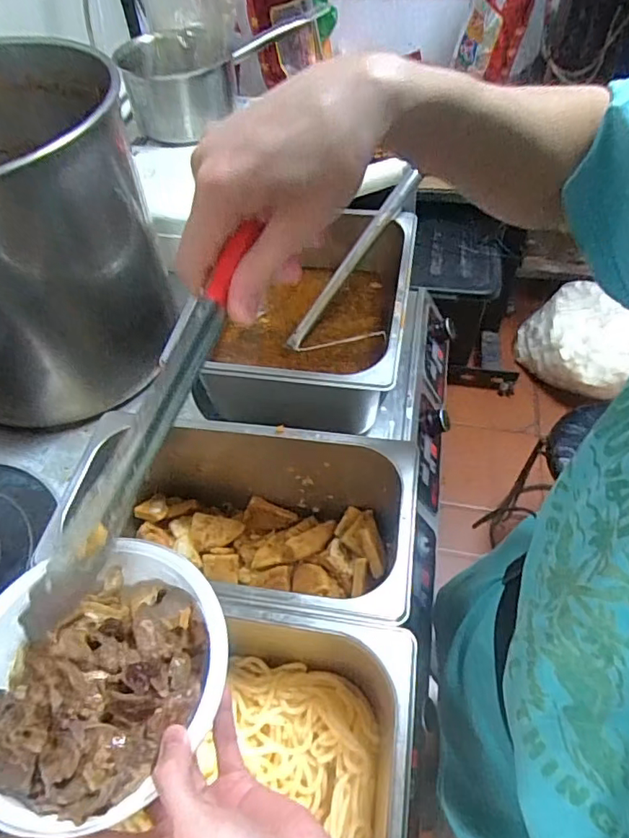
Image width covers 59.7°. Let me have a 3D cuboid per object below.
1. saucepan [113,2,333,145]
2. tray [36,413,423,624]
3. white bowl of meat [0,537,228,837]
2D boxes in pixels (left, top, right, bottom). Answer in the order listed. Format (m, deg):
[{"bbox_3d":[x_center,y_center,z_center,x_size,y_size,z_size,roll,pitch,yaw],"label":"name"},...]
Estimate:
[{"bbox_3d":[-0.168,-0.644,1.017,0.178,0.123,0.383,37,63,26],"label":"saucepan"},{"bbox_3d":[-0.068,0.123,0.555,0.318,0.157,0.178,3,53,5],"label":"tray"},{"bbox_3d":[-0.145,0.162,0.359,0.162,0.048,0.167,-1,53,2],"label":"white bowl of meat"}]

